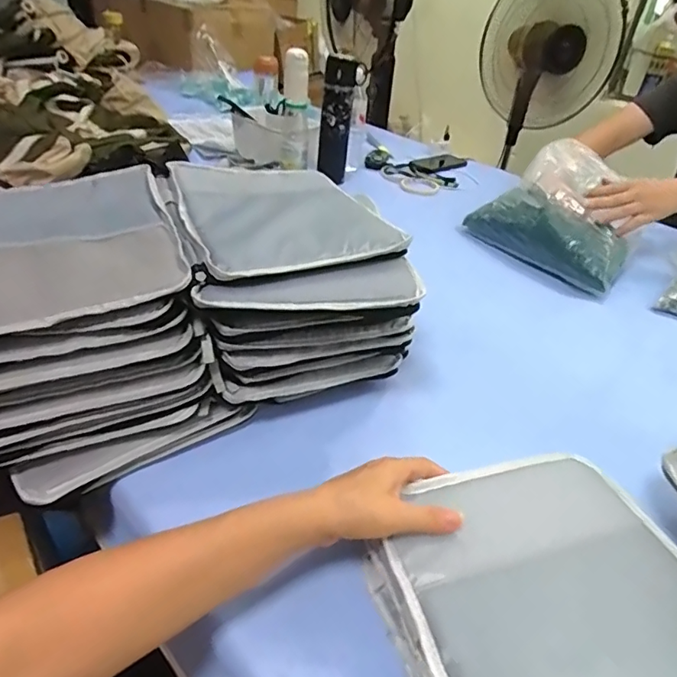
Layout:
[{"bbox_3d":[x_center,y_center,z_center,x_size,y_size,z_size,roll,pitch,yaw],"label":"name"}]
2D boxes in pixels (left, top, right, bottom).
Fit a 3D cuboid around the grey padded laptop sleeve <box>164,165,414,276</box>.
[{"bbox_3d":[-0.075,-0.157,0.604,0.204,0.031,0.288,-10,38,-21],"label":"grey padded laptop sleeve"}]

